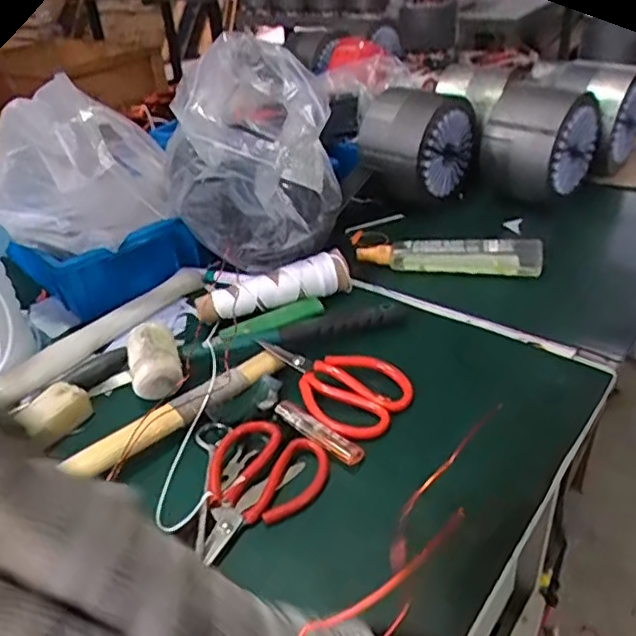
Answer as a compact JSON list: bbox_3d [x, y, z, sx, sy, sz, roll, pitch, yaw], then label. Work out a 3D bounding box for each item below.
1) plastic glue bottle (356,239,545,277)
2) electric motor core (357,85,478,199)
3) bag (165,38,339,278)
[{"bbox_3d":[0.160,-0.080,0.753,0.216,0.040,0.030,5,35,14],"label":"plastic glue bottle"},{"bbox_3d":[0.149,-0.264,0.900,0.123,0.142,0.120,-29,41,-31],"label":"electric motor core"},{"bbox_3d":[-0.073,-0.163,0.672,0.168,0.211,0.189,14,38,26],"label":"bag"}]

